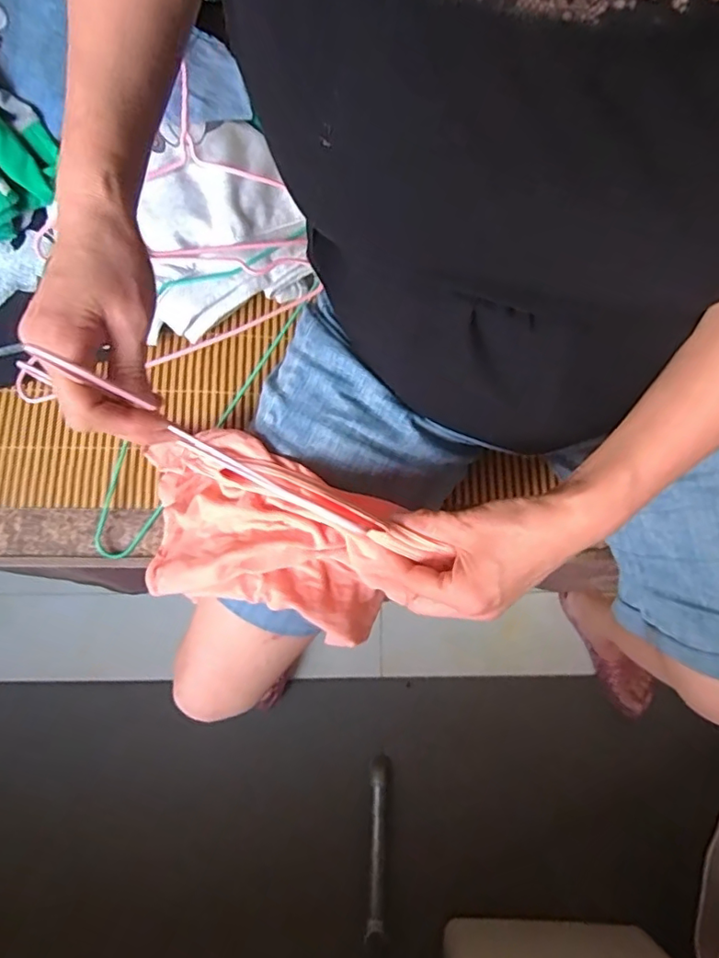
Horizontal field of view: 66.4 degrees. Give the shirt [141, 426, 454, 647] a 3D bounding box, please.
[{"bbox_3d":[-0.077,0.040,0.430,0.224,0.144,0.129,14,77,4],"label":"shirt"}]

